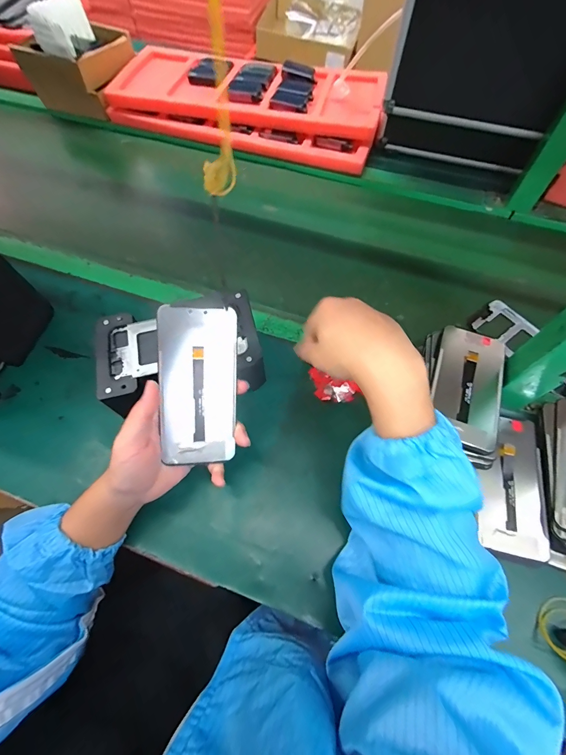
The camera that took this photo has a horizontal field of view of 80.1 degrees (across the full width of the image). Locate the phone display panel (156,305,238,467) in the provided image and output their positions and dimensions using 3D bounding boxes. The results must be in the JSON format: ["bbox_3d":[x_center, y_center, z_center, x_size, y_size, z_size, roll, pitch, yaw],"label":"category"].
[{"bbox_3d":[-0.083,0.010,0.332,0.073,0.005,0.152,-1,98,-12],"label":"phone display panel"}]

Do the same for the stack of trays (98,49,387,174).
[{"bbox_3d":[-0.080,-0.570,0.716,0.559,0.079,0.254,13,64,6],"label":"stack of trays"}]

